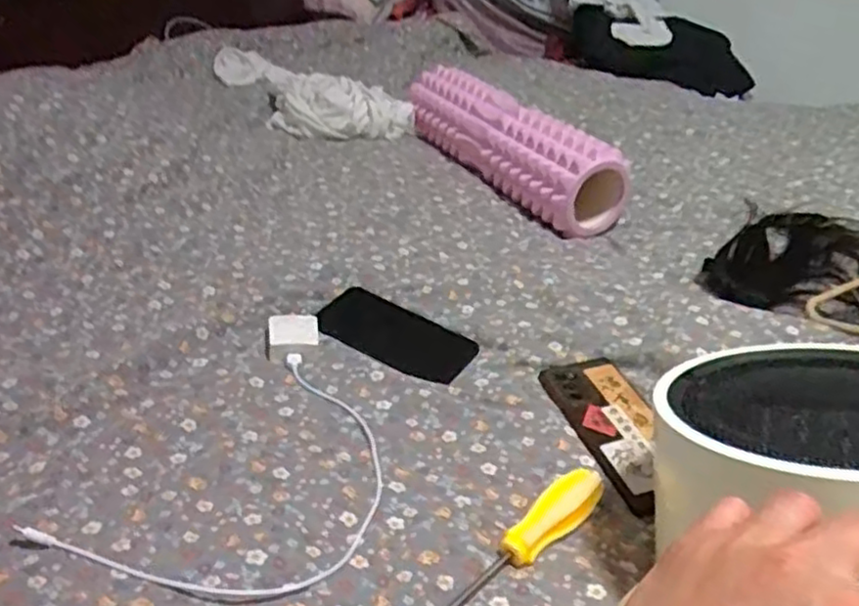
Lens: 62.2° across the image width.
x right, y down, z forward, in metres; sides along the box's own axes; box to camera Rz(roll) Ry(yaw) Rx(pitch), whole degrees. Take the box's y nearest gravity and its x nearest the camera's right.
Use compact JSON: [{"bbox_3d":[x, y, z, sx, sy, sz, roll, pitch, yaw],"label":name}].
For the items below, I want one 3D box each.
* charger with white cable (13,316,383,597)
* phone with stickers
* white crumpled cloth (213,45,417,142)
[{"bbox_3d":[-0.113,0.103,0.549,0.192,0.024,0.310,13,32,18],"label":"charger with white cable"},{"bbox_3d":[0.158,0.102,0.592,0.076,0.011,0.163,-9,33,-19],"label":"phone with stickers"},{"bbox_3d":[-0.244,-0.372,1.243,0.462,0.075,0.186,26,39,34],"label":"white crumpled cloth"}]

